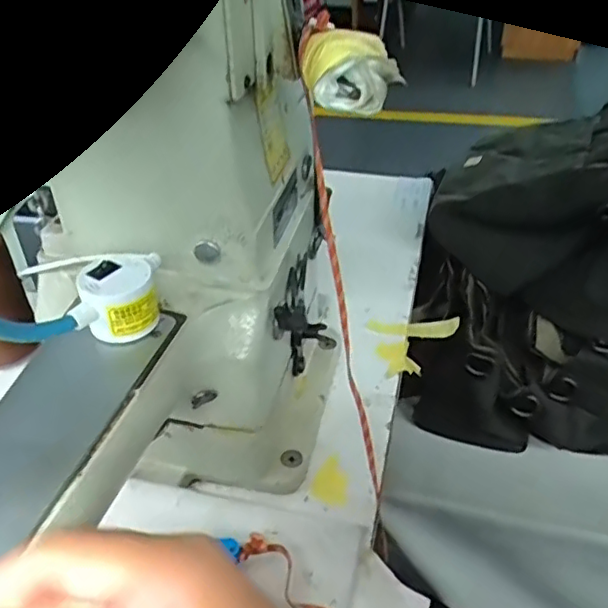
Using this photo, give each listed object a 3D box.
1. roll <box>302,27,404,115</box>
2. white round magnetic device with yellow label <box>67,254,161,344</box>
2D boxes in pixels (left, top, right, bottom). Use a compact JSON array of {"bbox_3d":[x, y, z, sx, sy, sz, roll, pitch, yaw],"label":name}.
[{"bbox_3d":[0.022,-0.104,0.269,0.038,0.029,0.036,-11,41,-9],"label":"roll"},{"bbox_3d":[-0.092,0.000,0.309,0.036,0.036,0.039,-2,40,1],"label":"white round magnetic device with yellow label"}]

